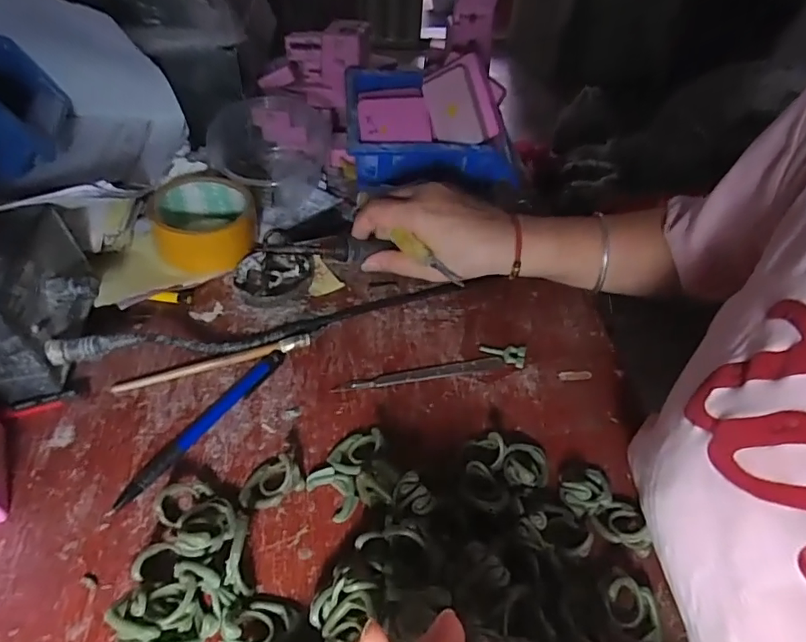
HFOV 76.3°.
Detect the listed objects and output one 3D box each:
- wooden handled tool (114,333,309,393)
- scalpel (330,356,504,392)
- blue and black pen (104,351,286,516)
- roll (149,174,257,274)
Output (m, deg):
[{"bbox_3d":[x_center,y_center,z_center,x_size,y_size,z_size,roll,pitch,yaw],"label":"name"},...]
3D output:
[{"bbox_3d":[-0.137,0.030,0.375,0.137,0.008,0.008,-13,47,-17],"label":"wooden handled tool"},{"bbox_3d":[0.014,0.039,0.386,0.130,0.004,0.013,-7,45,-12],"label":"scalpel"},{"bbox_3d":[-0.132,0.066,0.344,0.015,0.008,0.147,25,48,19],"label":"blue and black pen"},{"bbox_3d":[-0.178,-0.091,0.467,0.083,0.047,0.080,-10,46,-14],"label":"roll"}]

